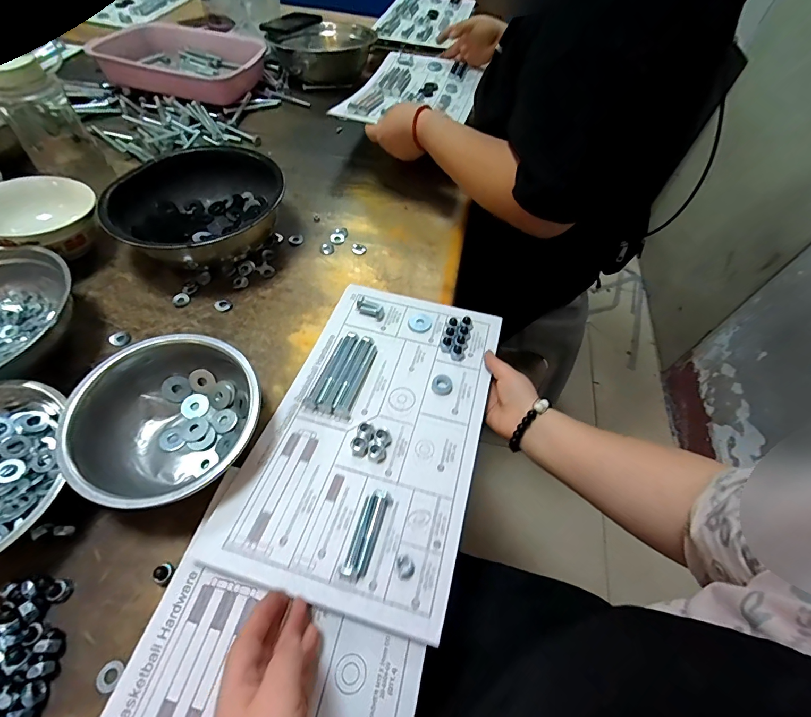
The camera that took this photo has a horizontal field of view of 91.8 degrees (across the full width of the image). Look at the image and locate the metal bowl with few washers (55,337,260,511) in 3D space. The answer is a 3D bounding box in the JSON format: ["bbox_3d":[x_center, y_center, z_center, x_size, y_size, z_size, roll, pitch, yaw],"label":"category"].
[{"bbox_3d":[-0.235,0.065,0.399,0.160,0.071,0.164,17,56,10],"label":"metal bowl with few washers"}]

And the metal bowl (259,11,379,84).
[{"bbox_3d":[-0.200,-0.734,0.939,0.236,0.086,0.228,1,55,-2],"label":"metal bowl"}]

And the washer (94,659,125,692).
[{"bbox_3d":[-0.235,0.252,0.311,0.020,0.004,0.019,1,46,-1],"label":"washer"}]

